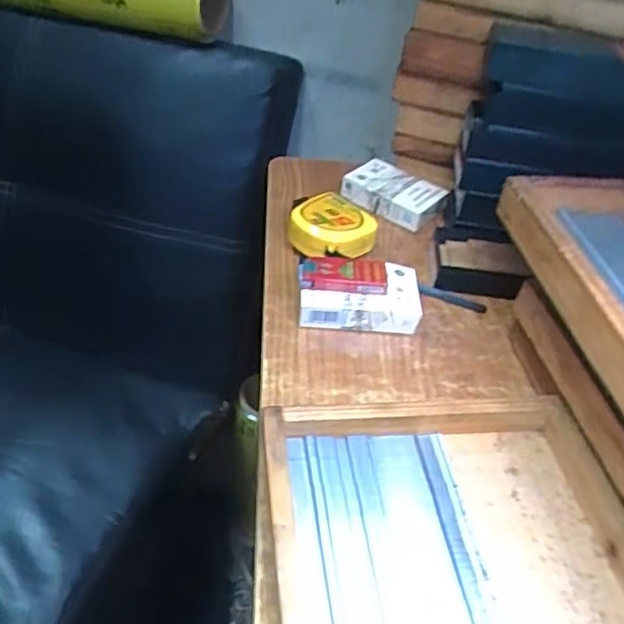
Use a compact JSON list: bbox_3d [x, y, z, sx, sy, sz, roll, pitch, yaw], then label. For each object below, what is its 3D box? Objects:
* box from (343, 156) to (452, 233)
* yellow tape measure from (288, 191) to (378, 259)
[{"bbox_3d":[0.077,-0.113,0.595,0.084,0.028,0.058,29,46,24],"label":"box"},{"bbox_3d":[0.014,-0.068,0.534,0.070,0.036,0.069,29,46,24],"label":"yellow tape measure"}]

